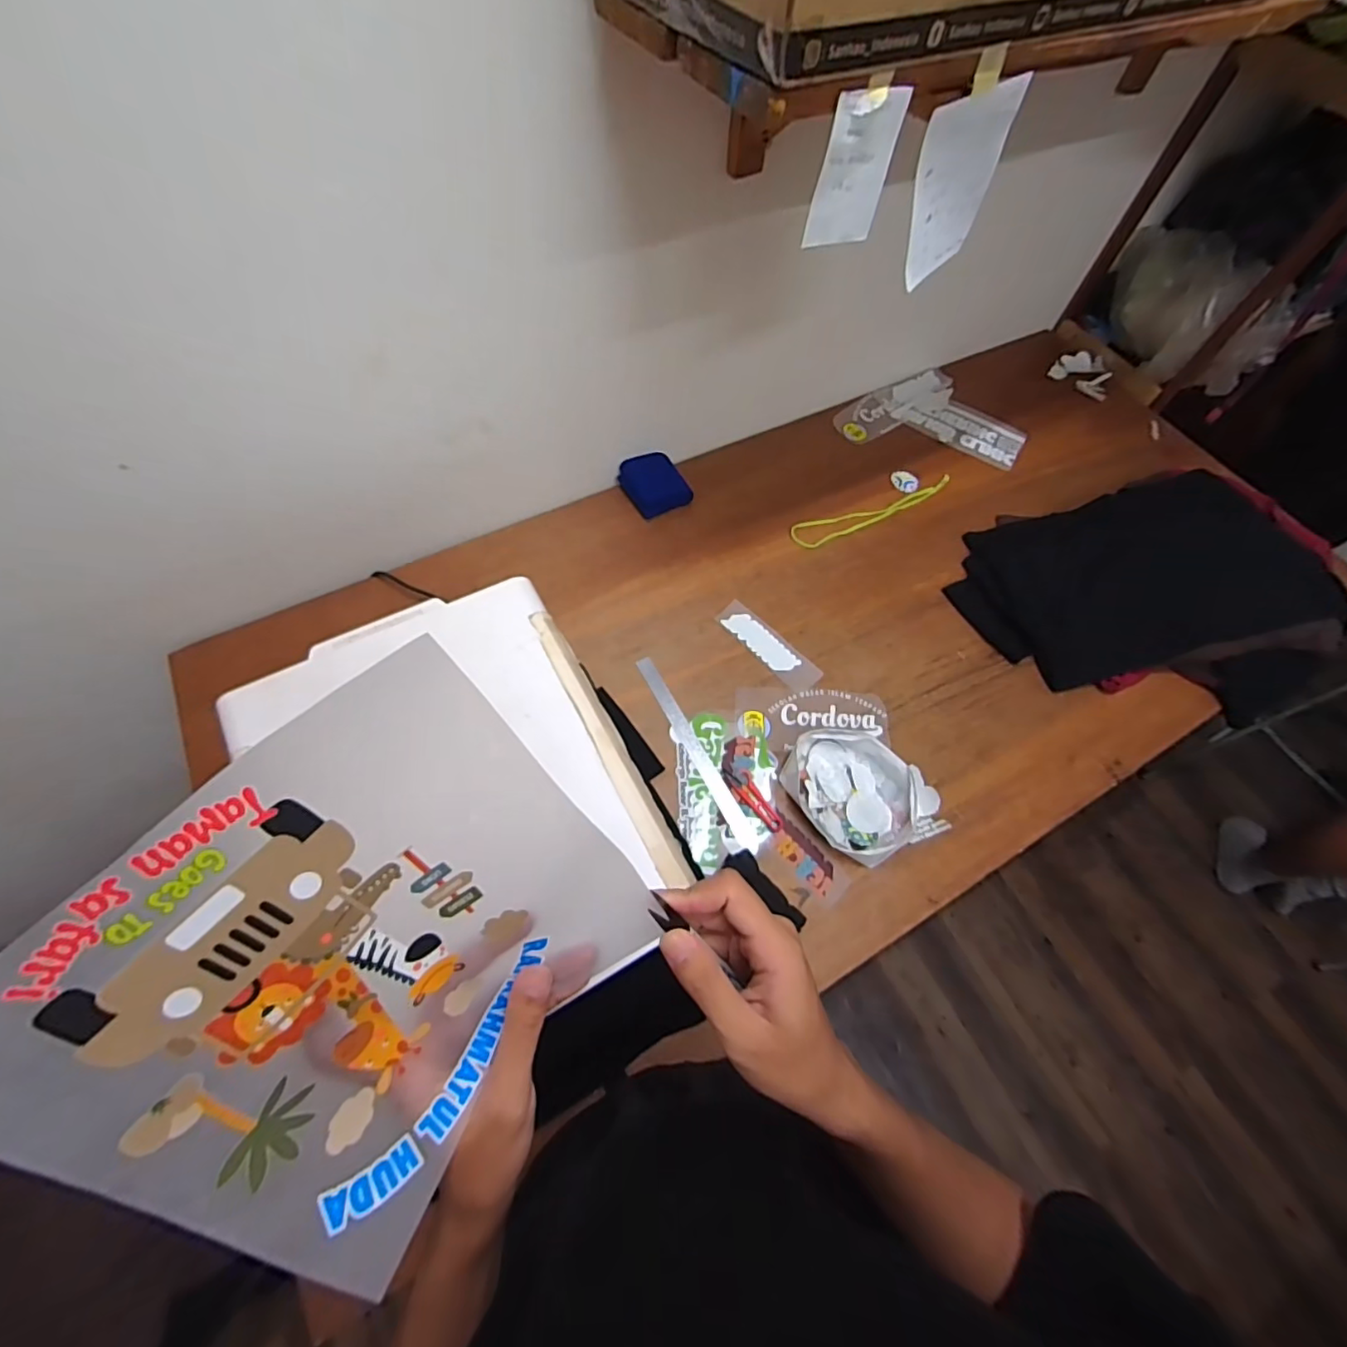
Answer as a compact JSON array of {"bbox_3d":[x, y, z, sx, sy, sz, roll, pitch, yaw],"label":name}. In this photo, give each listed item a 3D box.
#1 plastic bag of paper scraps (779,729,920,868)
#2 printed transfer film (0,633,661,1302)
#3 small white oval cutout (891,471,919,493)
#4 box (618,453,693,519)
[{"bbox_3d":[0.263,0.171,0.845,0.163,0.043,0.194,-35,71,-18],"label":"plastic bag of paper scraps"},{"bbox_3d":[-0.123,0.122,0.240,0.203,0.190,0.043,-44,29,-19],"label":"printed transfer film"},{"bbox_3d":[0.470,-0.389,1.166,0.055,0.006,0.051,11,71,8],"label":"small white oval cutout"},{"bbox_3d":[-0.034,-0.362,1.098,0.109,0.044,0.121,-28,69,-16],"label":"box"}]

